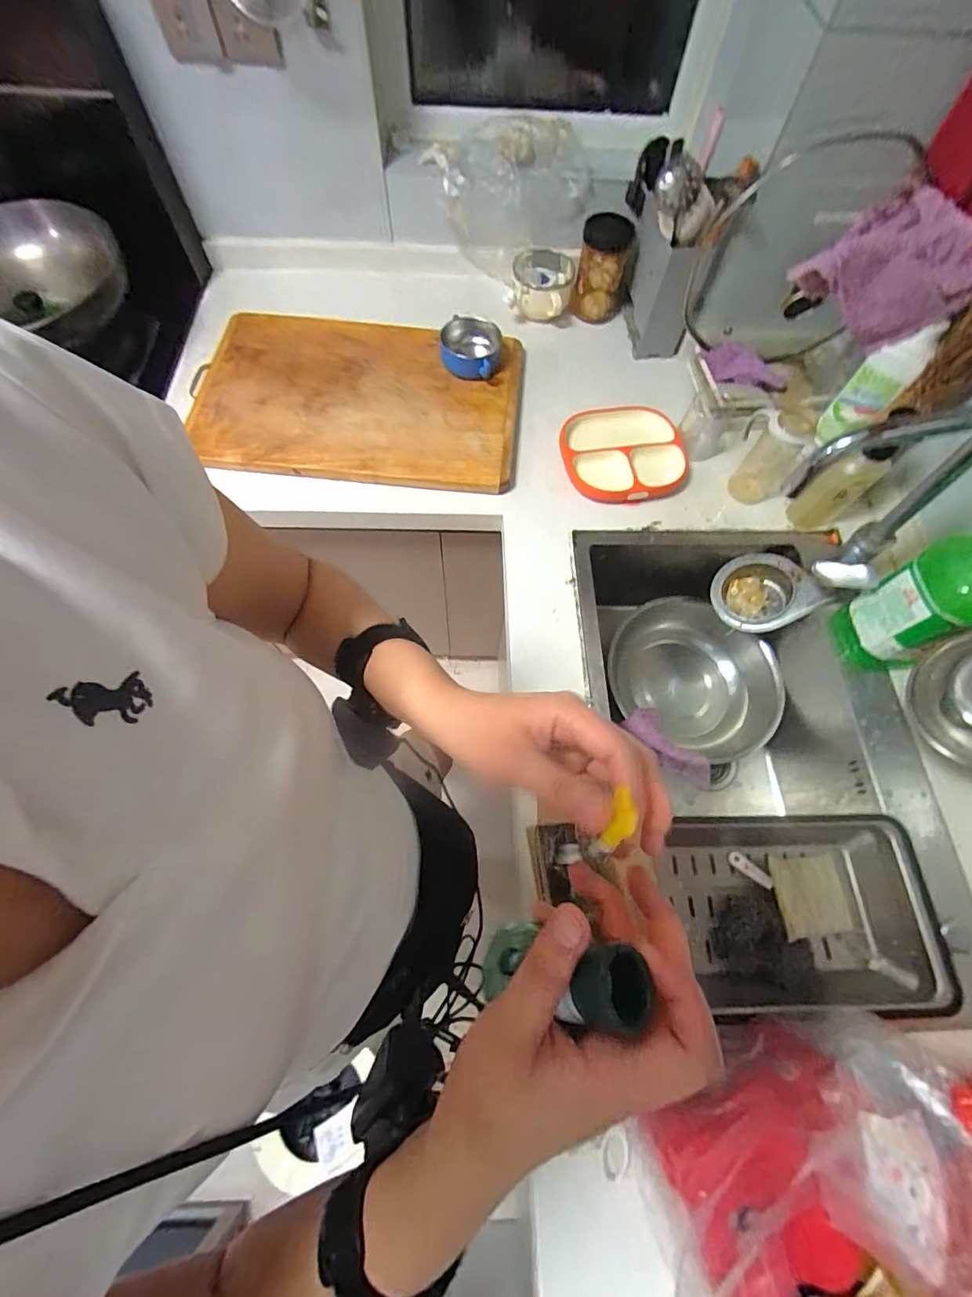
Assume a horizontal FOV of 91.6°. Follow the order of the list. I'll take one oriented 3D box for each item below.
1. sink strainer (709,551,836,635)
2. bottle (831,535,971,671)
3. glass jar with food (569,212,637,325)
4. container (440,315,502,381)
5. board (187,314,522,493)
[{"bbox_3d":[0.453,-0.090,0.779,0.141,0.068,0.141,-31,60,19],"label":"sink strainer"},{"bbox_3d":[0.550,-0.065,0.563,0.085,0.294,0.108,-13,68,-8],"label":"bottle"},{"bbox_3d":[0.226,-0.723,0.908,0.104,0.130,0.100,13,67,3],"label":"glass jar with food"},{"bbox_3d":[-0.027,-0.527,0.838,0.103,0.051,0.114,1,67,-2],"label":"container"},{"bbox_3d":[-0.204,-0.437,0.812,0.514,0.030,0.361,3,67,-1],"label":"board"}]

